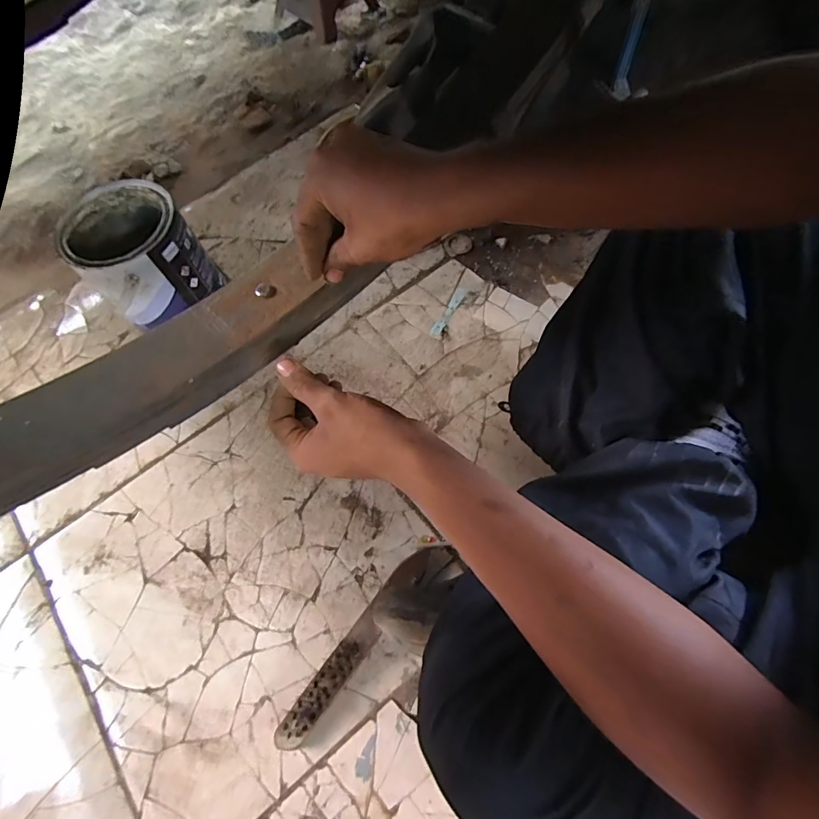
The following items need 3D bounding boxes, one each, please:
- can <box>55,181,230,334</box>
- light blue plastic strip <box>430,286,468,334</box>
[{"bbox_3d":[-0.365,-0.211,0.636,0.152,0.160,0.158,-2,65,4],"label":"can"},{"bbox_3d":[0.060,-0.148,0.670,0.015,0.008,0.096,26,70,15],"label":"light blue plastic strip"}]

